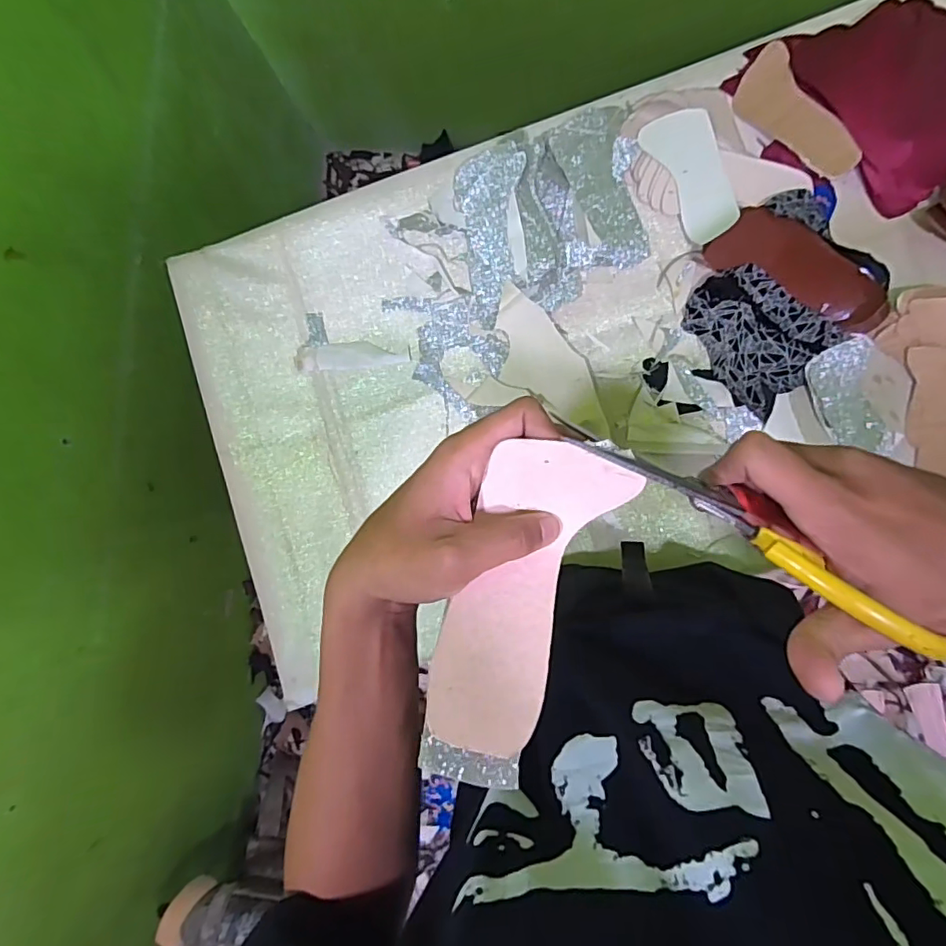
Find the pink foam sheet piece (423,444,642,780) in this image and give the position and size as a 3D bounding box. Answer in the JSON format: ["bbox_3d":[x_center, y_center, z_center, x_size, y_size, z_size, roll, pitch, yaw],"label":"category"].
[{"bbox_3d":[0.021,0.060,0.251,0.067,0.030,0.153,20,70,7],"label":"pink foam sheet piece"}]

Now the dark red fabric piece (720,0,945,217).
[{"bbox_3d":[0.453,-0.409,0.611,0.246,0.030,0.219,-15,87,6],"label":"dark red fabric piece"}]

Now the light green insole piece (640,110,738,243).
[{"bbox_3d":[0.258,-0.349,0.625,0.069,0.010,0.155,-27,84,24],"label":"light green insole piece"}]

